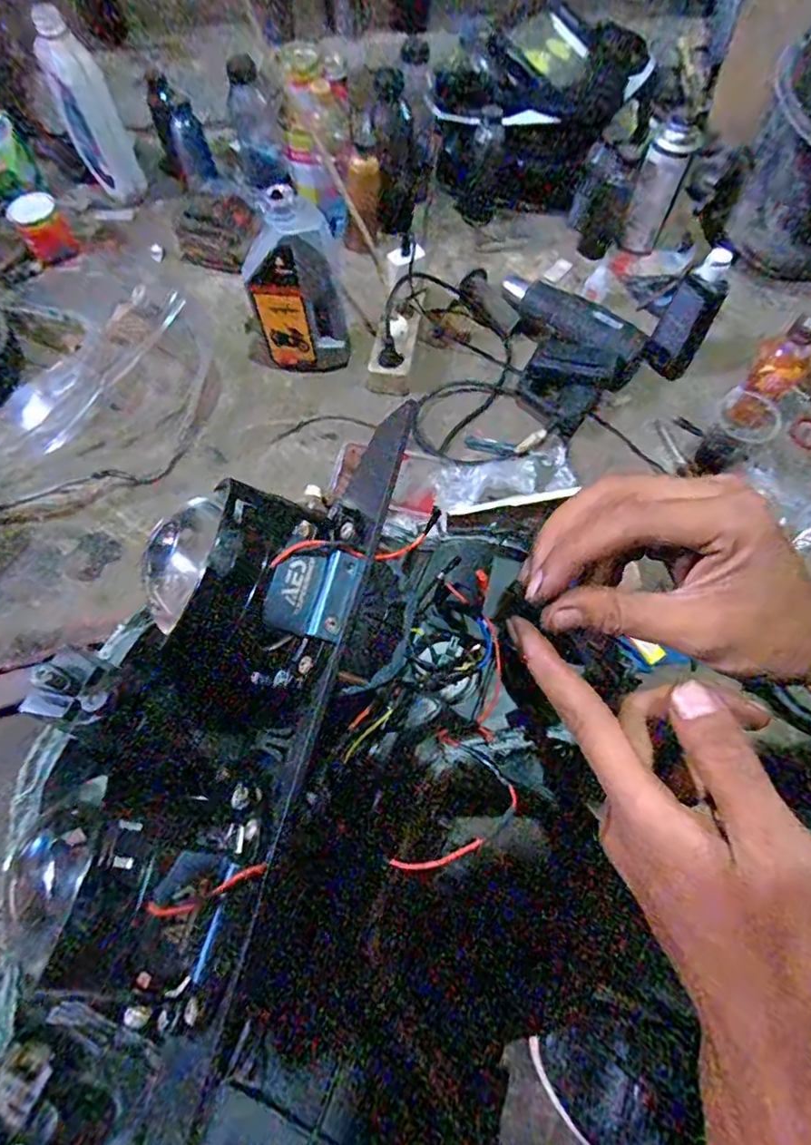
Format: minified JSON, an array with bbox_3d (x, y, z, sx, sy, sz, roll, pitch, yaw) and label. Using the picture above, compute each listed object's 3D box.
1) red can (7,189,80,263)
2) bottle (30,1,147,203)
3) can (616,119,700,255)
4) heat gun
[{"bbox_3d":[-0.565,-0.536,0.872,0.072,0.072,0.071,-31,70,-13],"label":"red can"},{"bbox_3d":[-0.488,-0.710,0.860,0.079,0.208,0.097,-29,70,-12],"label":"bottle"},{"bbox_3d":[0.365,-0.550,0.819,0.055,0.171,0.059,0,66,0],"label":"can"},{"bbox_3d":[0.193,-0.302,0.758,0.213,0.063,0.175,34,71,14],"label":"heat gun"}]

